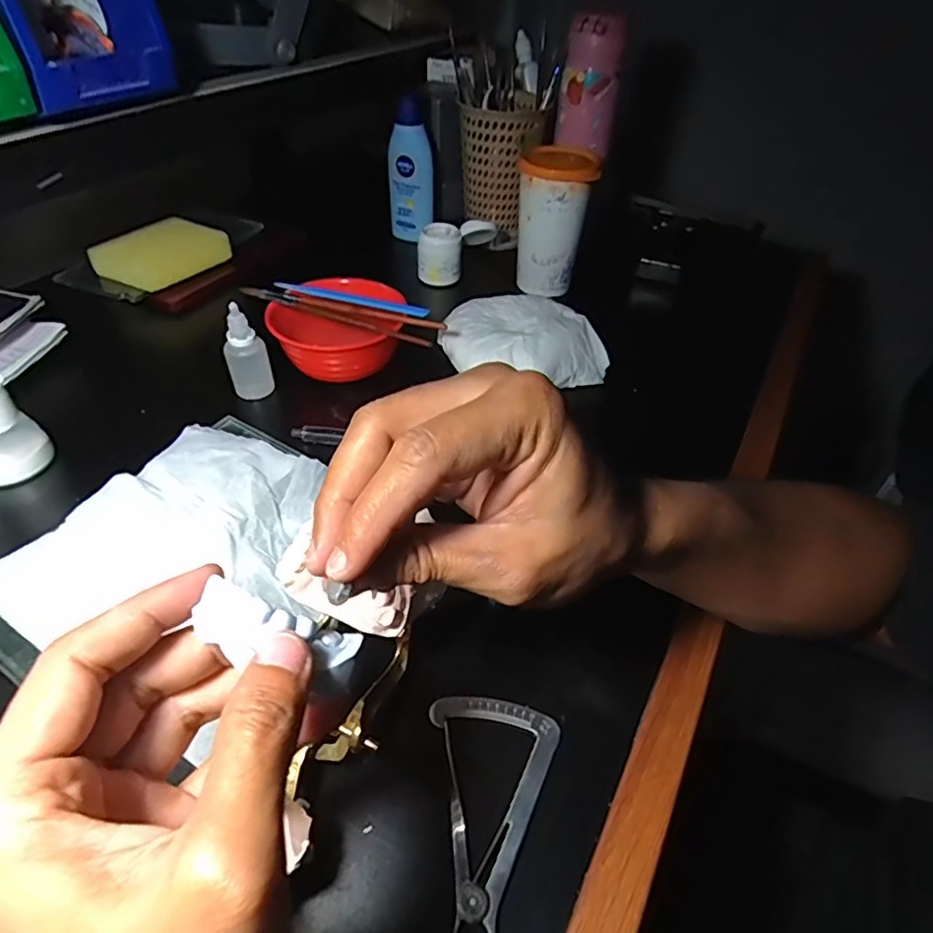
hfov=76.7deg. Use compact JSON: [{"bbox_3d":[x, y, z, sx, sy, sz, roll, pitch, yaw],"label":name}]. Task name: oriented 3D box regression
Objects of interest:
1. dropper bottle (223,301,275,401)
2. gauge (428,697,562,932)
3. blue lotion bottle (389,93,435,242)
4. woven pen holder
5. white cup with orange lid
[{"bbox_3d":[-0.169,-0.086,0.452,0.027,0.071,0.022,-2,45,-6],"label":"dropper bottle"},{"bbox_3d":[0.000,0.148,0.262,0.060,0.012,0.100,19,46,14],"label":"gauge"},{"bbox_3d":[-0.061,-0.325,0.651,0.048,0.140,0.026,0,44,-5],"label":"blue lotion bottle"},{"bbox_3d":[0.041,-0.340,0.660,0.084,0.114,0.097,13,45,9],"label":"woven pen holder"},{"bbox_3d":[0.083,-0.243,0.588,0.070,0.121,0.075,3,44,-1],"label":"white cup with orange lid"}]

